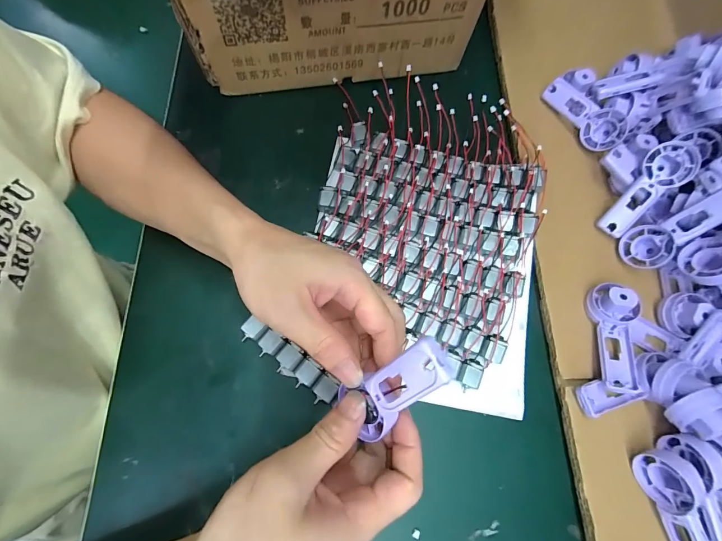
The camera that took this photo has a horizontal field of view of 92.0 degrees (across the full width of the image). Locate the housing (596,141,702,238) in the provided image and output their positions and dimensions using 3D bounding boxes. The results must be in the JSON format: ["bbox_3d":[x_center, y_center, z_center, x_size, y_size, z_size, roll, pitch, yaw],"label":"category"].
[{"bbox_3d":[0.264,-0.075,0.323,0.036,0.018,0.096,43,101,11],"label":"housing"}]

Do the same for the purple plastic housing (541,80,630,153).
[{"bbox_3d":[0.232,-0.162,0.369,0.091,0.024,0.038,45,118,16],"label":"purple plastic housing"}]

